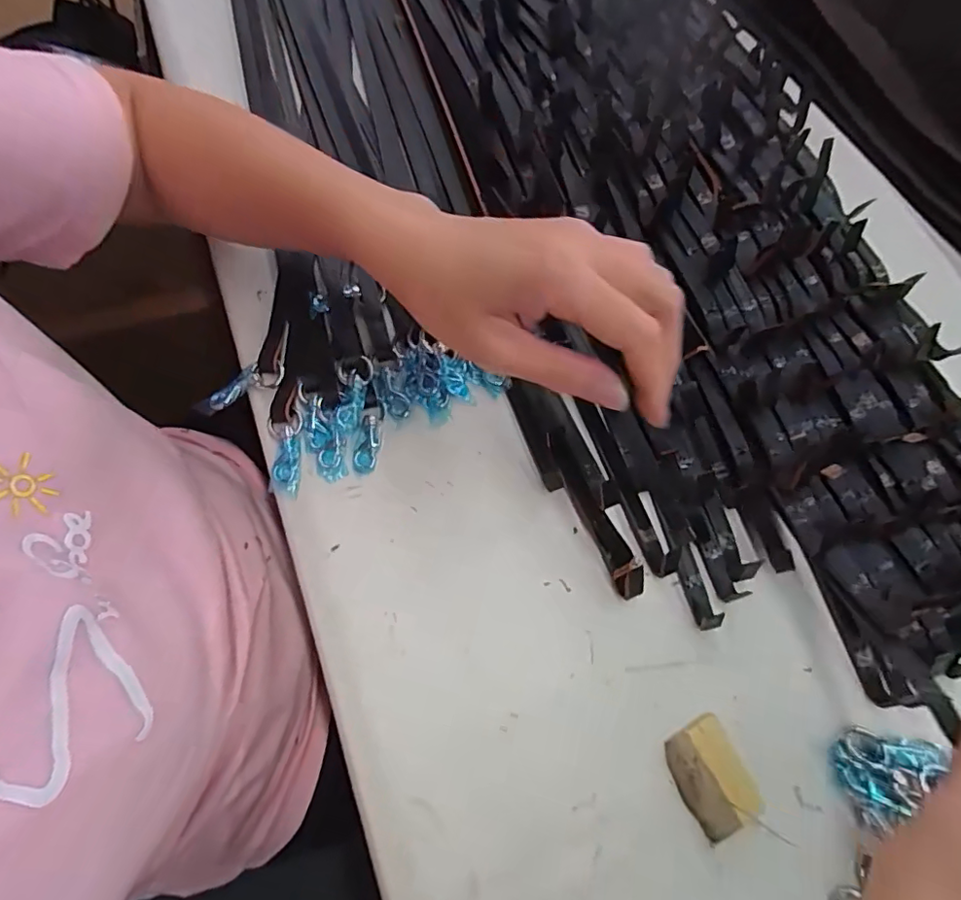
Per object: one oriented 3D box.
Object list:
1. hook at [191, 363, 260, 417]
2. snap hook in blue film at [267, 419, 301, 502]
[{"bbox_3d":[-0.166,-0.038,0.356,0.048,0.009,0.012,-36,75,-10],"label":"hook"},{"bbox_3d":[-0.124,0.006,0.346,0.018,0.005,0.049,-12,72,-3],"label":"snap hook in blue film"}]

